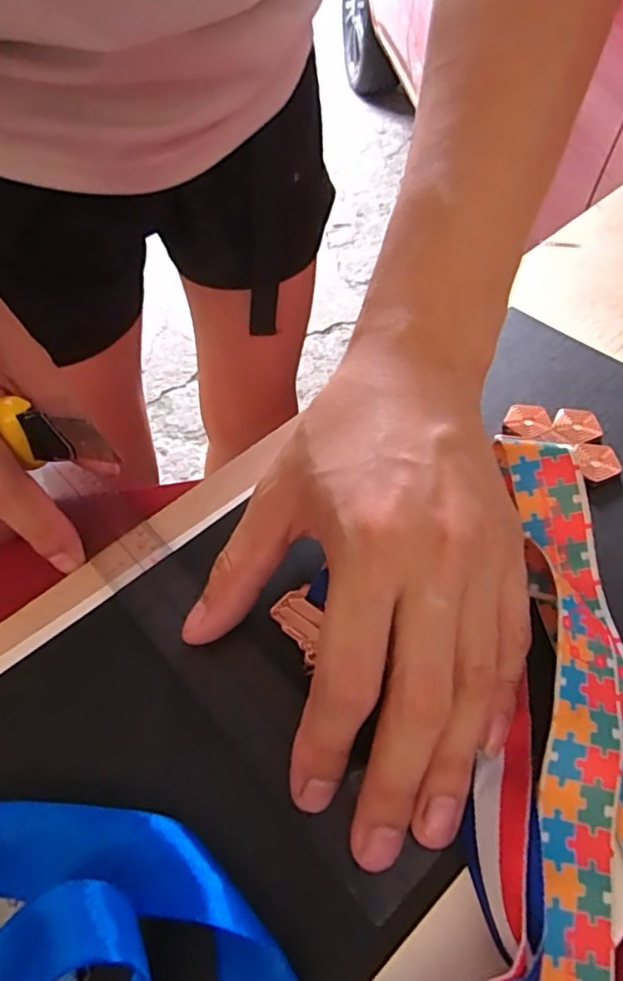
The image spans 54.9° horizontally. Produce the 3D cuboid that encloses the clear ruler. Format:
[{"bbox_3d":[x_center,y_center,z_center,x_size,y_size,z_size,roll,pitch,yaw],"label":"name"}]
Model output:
[{"bbox_3d":[-0.045,0.055,0.227,0.029,0.005,0.216,-35,59,-20],"label":"clear ruler"}]

